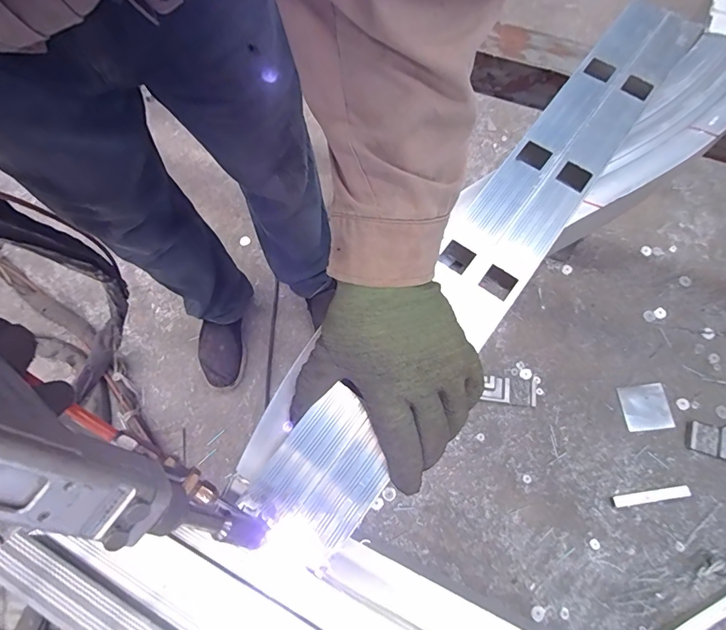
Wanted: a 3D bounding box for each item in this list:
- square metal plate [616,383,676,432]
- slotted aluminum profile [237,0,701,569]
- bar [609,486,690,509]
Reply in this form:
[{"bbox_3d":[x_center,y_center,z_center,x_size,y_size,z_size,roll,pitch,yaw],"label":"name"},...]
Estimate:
[{"bbox_3d":[0.646,0.210,0.984,0.103,0.007,0.100,-5,65,0],"label":"square metal plate"},{"bbox_3d":[0.123,-0.088,0.404,0.112,0.045,0.638,37,73,14],"label":"slotted aluminum profile"},{"bbox_3d":[0.607,0.383,0.908,0.164,0.011,0.024,-8,69,-2],"label":"bar"}]

